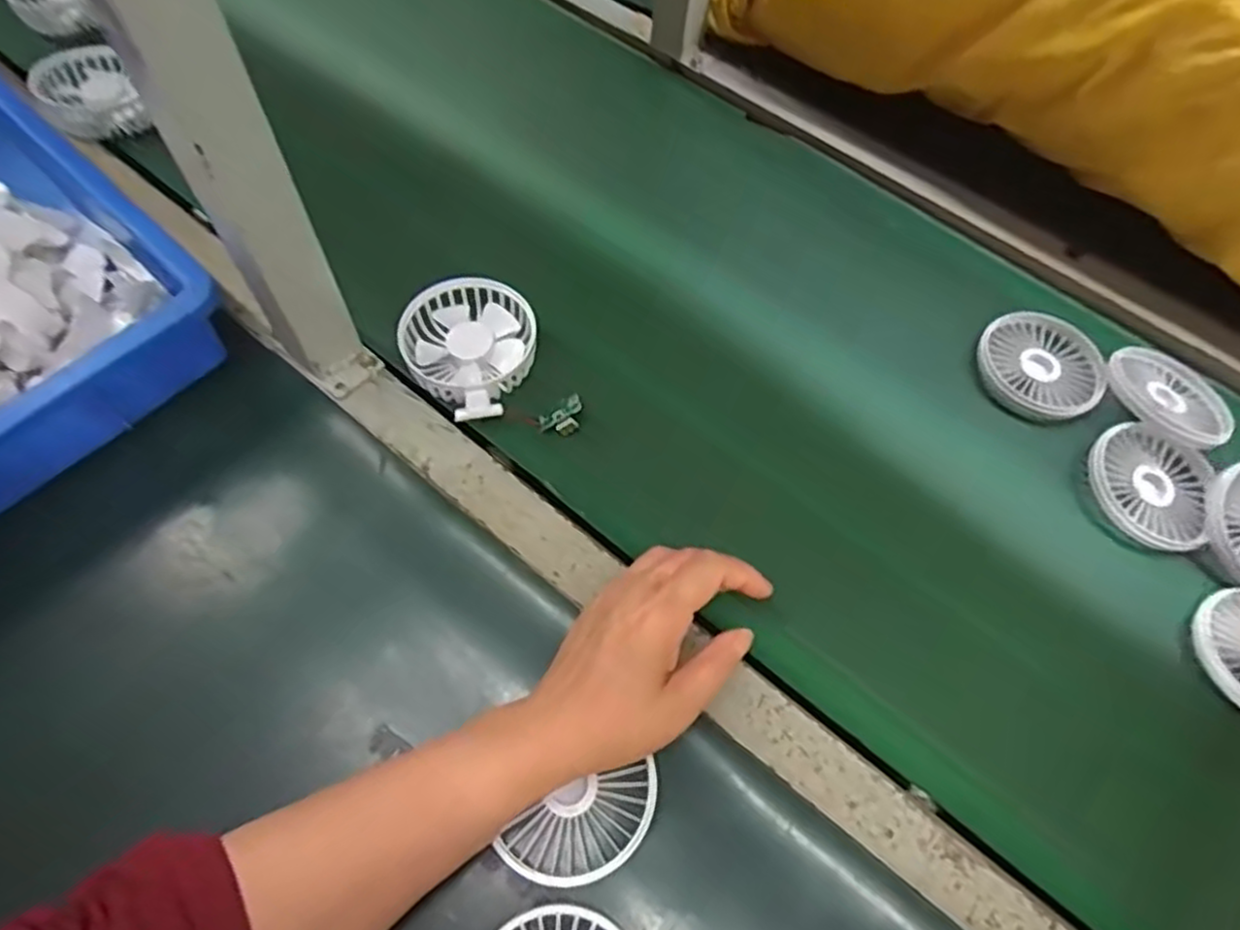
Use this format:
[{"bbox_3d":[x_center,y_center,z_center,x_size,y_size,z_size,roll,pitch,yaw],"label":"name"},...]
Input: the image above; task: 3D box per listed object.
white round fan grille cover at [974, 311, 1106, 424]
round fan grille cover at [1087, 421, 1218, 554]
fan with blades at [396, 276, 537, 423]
[{"bbox_3d":[0.306,-0.071,0.535,0.088,0.016,0.077,29,75,7],"label":"white round fan grille cover"},{"bbox_3d":[0.352,0.011,0.486,0.079,0.020,0.081,1,60,-3],"label":"round fan grille cover"},{"bbox_3d":[-0.104,-0.079,0.493,0.084,0.026,0.103,18,61,7],"label":"fan with blades"}]

